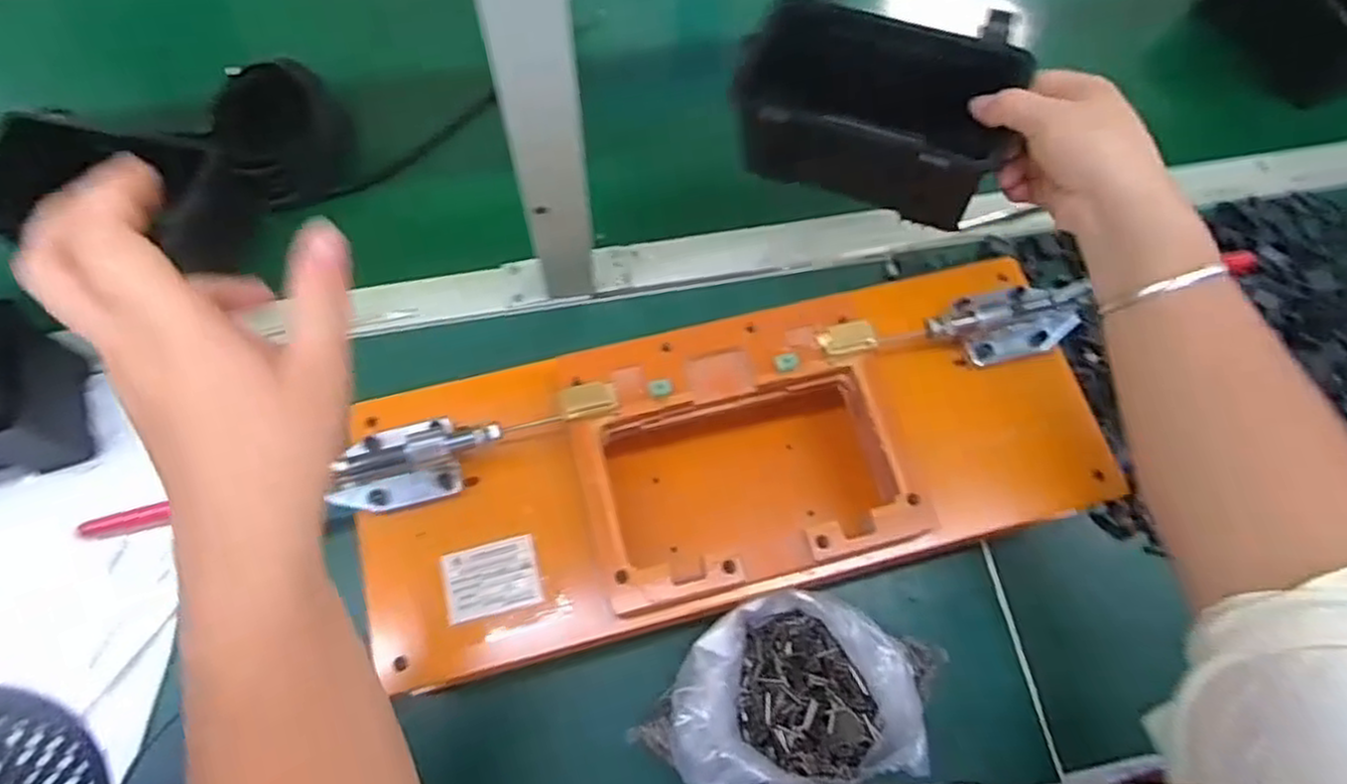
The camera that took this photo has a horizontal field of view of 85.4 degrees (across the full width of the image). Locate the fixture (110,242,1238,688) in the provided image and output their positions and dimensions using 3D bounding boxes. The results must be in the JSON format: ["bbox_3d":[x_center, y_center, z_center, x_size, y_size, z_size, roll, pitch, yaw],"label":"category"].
[{"bbox_3d":[0.040,0.043,0.483,0.467,0.106,0.181,-15,70,-7],"label":"fixture"}]

